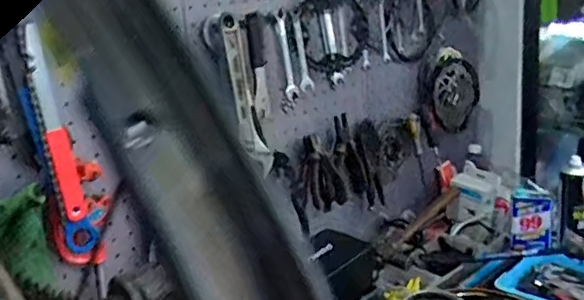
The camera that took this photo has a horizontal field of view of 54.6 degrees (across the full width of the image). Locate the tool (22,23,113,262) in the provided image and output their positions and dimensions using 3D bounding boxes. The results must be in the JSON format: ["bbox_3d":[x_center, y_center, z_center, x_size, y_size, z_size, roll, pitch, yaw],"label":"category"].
[{"bbox_3d":[-0.332,0.005,0.842,0.058,0.336,0.087,-4,16,8],"label":"tool"}]

